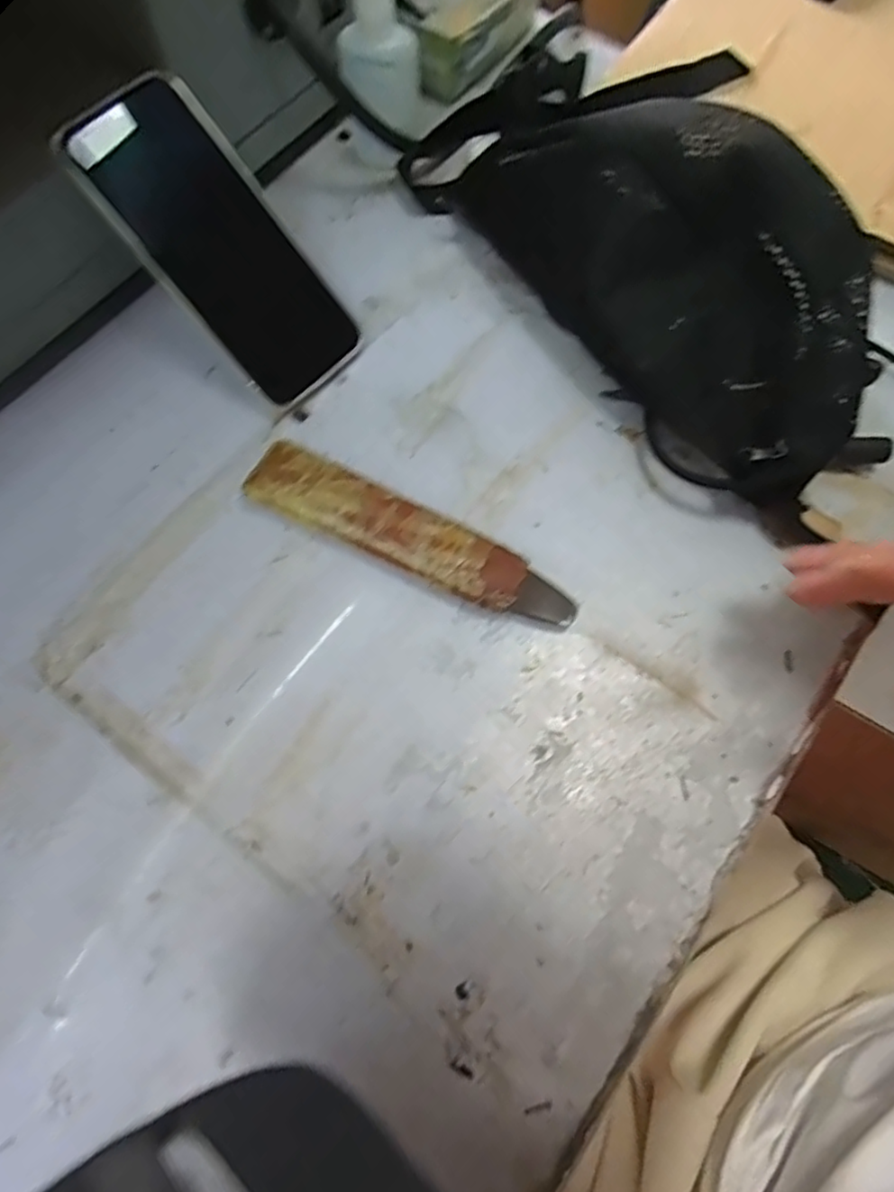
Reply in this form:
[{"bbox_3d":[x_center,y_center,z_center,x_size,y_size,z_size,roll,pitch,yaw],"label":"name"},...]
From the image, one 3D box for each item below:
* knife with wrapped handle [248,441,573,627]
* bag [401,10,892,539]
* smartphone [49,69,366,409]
[{"bbox_3d":[-0.020,-0.030,0.339,0.185,0.016,0.037,28,74,8],"label":"knife with wrapped handle"},{"bbox_3d":[0.115,-0.201,0.354,0.121,0.102,0.327,-34,76,-11],"label":"bag"},{"bbox_3d":[-0.122,-0.189,0.350,0.078,0.016,0.163,-45,111,-13],"label":"smartphone"}]

